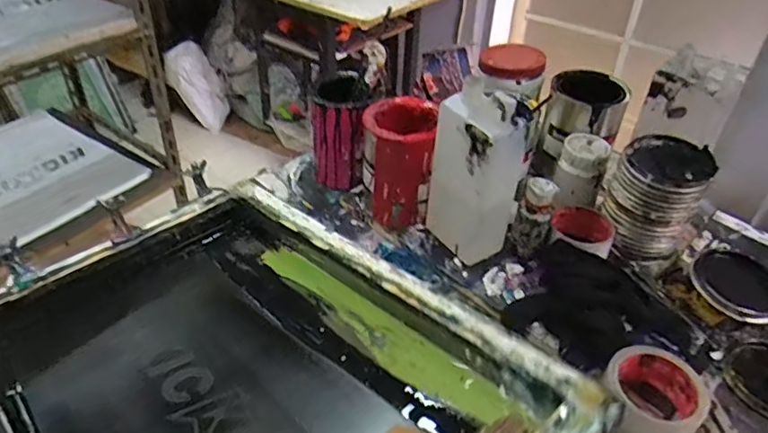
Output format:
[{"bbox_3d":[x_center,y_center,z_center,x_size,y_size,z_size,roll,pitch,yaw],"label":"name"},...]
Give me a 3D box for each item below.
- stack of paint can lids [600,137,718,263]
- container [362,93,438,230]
[{"bbox_3d":[0.339,-0.027,0.700,0.104,0.128,0.095,23,44,23],"label":"stack of paint can lids"},{"bbox_3d":[0.018,-0.074,0.749,0.093,0.135,0.109,6,40,5],"label":"container"}]

